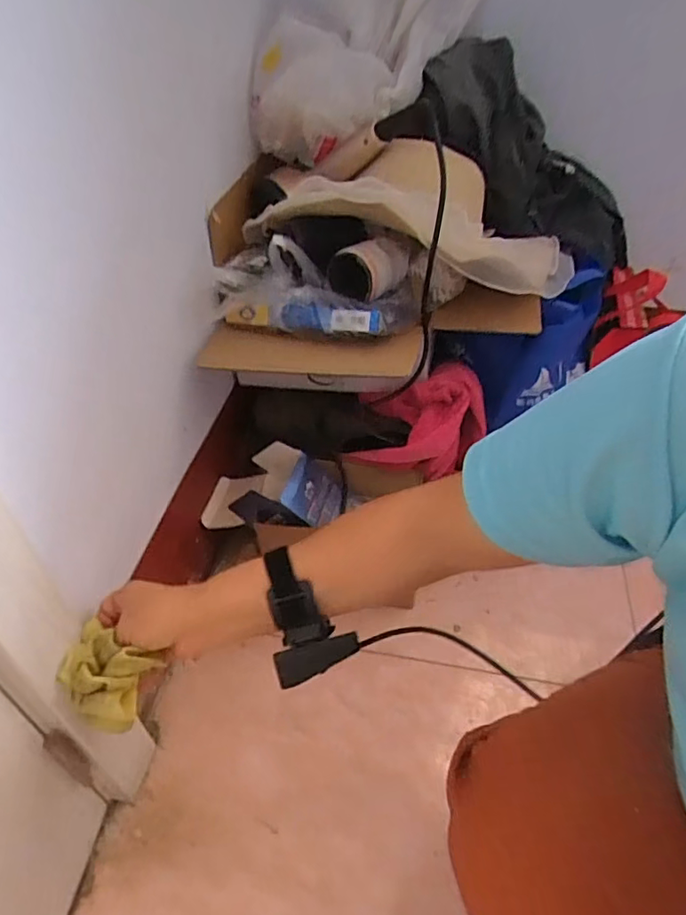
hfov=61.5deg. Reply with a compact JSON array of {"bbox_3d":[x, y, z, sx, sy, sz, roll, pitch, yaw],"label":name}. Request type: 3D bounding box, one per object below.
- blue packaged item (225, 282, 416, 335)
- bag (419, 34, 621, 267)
[{"bbox_3d":[-0.031,-0.170,0.677,0.224,0.050,0.059,12,47,9],"label":"blue packaged item"},{"bbox_3d":[0.262,-0.385,0.796,0.403,0.144,0.123,27,34,-31],"label":"bag"}]

